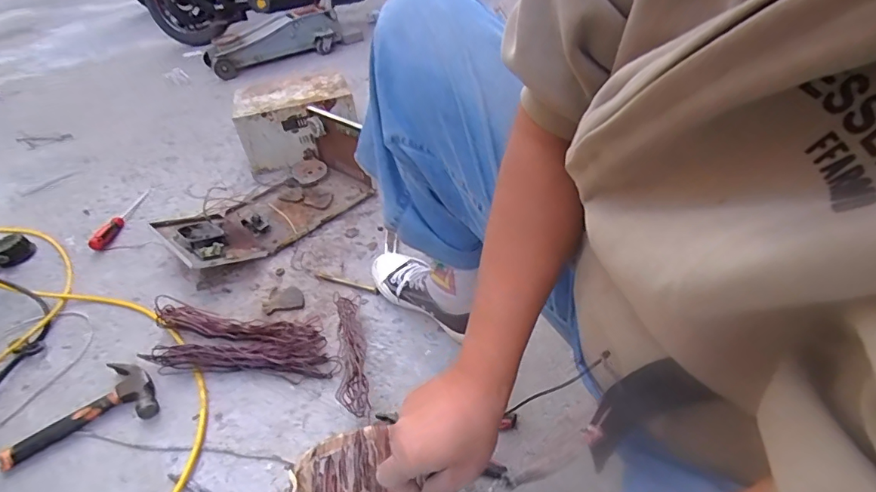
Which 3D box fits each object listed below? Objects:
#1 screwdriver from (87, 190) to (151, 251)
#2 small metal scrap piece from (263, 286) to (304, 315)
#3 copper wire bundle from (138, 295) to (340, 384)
[{"bbox_3d":[-0.758,-0.075,1.118,0.035,0.026,0.240,-5,39,4],"label":"screwdriver"},{"bbox_3d":[-0.282,0.098,0.858,0.076,0.008,0.061,-7,40,-3],"label":"small metal scrap piece"},{"bbox_3d":[-0.320,0.158,0.768,0.342,0.047,0.133,3,41,8],"label":"copper wire bundle"}]

